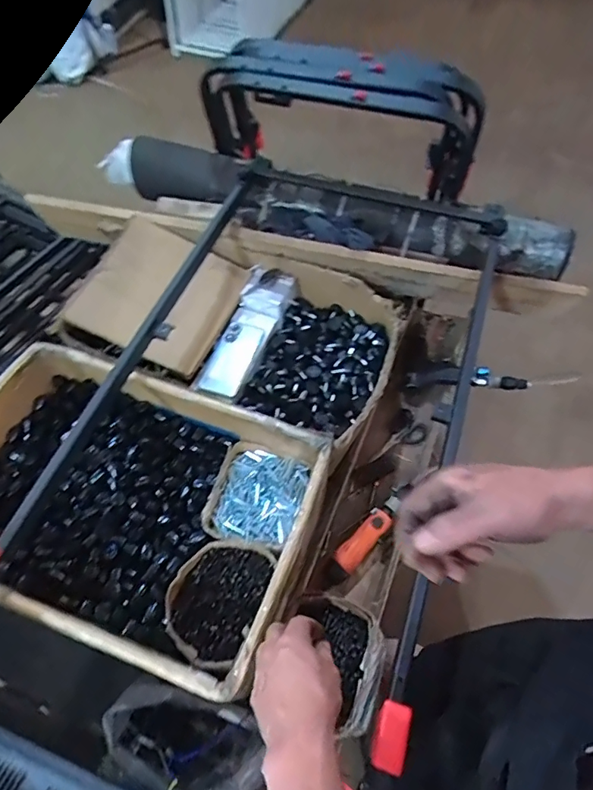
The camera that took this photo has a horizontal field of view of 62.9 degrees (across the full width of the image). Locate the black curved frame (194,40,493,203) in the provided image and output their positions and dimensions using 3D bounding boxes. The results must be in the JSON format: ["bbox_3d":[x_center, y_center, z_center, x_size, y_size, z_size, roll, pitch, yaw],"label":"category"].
[{"bbox_3d":[0.088,-0.547,0.974,0.551,0.220,0.192,12,60,8],"label":"black curved frame"}]

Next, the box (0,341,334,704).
[{"bbox_3d":[-0.249,0.156,0.717,0.522,0.141,0.340,18,61,11],"label":"box"}]

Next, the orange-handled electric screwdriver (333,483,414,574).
[{"bbox_3d":[0.128,0.225,0.814,0.051,0.035,0.172,38,67,21],"label":"orange-handled electric screwdriver"}]

